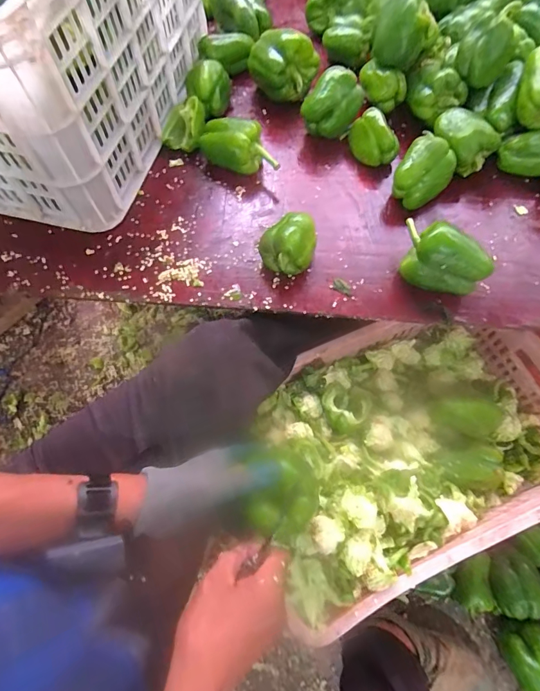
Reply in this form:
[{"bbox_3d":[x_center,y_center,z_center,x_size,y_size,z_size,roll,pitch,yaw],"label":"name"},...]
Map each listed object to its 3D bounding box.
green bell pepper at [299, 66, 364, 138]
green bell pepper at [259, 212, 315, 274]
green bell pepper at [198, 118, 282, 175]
[{"bbox_3d":[0.101,-0.393,0.654,0.093,0.090,0.062,-27,70,-10],"label":"green bell pepper"},{"bbox_3d":[0.025,-0.143,0.561,0.074,0.061,0.071,0,68,1],"label":"green bell pepper"},{"bbox_3d":[-0.048,-0.315,0.633,0.128,0.072,0.067,7,68,4],"label":"green bell pepper"}]

